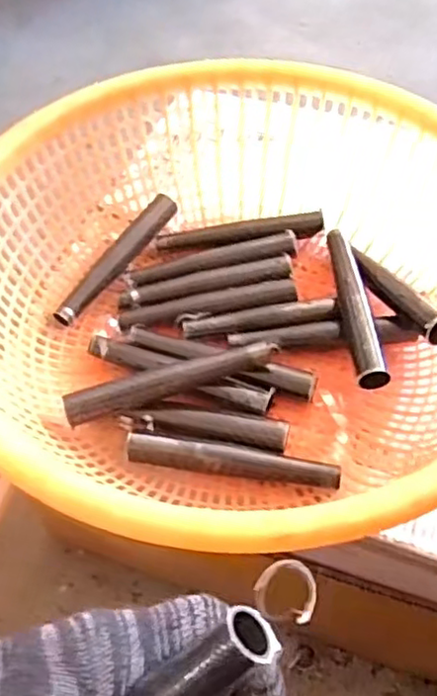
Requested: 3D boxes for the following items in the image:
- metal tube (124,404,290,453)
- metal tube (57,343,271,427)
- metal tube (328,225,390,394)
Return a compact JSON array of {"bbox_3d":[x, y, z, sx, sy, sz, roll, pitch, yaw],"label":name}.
[{"bbox_3d":[-0.005,0.054,0.462,0.109,0.020,0.025,9,56,9],"label":"metal tube"},{"bbox_3d":[-0.034,0.021,0.465,0.151,0.018,0.020,-17,56,-9],"label":"metal tube"},{"bbox_3d":[0.104,-0.035,0.494,0.020,0.015,0.146,-4,55,0],"label":"metal tube"}]

